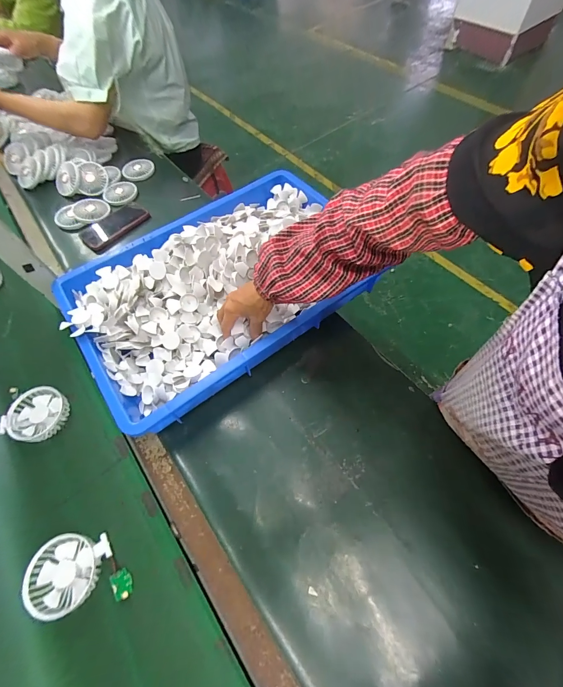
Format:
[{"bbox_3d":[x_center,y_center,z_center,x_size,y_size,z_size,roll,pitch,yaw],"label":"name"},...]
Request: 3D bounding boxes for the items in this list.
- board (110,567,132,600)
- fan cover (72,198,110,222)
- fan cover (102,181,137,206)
[{"bbox_3d":[-0.212,0.320,0.419,0.023,0.004,0.034,-15,54,-35],"label":"board"},{"bbox_3d":[-0.493,-0.349,0.815,0.081,0.015,0.095,-20,61,-10],"label":"fan cover"},{"bbox_3d":[-0.439,-0.411,0.856,0.086,0.013,0.086,-18,62,-5],"label":"fan cover"}]

